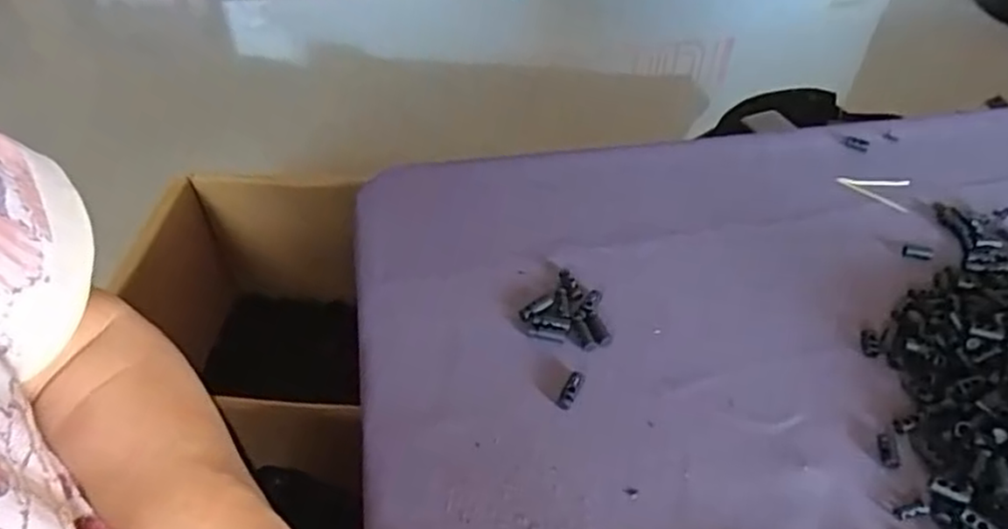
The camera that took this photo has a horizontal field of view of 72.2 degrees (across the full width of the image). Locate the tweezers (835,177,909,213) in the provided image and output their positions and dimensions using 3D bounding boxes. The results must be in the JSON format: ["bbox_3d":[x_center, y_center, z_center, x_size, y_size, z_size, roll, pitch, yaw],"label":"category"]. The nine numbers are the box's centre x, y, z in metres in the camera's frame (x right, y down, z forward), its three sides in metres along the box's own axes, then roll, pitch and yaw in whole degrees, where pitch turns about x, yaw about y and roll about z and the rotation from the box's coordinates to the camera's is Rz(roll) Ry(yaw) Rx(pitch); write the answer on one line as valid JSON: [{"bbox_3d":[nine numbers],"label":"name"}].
[{"bbox_3d":[0.303,-0.063,0.569,0.055,0.004,0.038,19,52,12],"label":"tweezers"}]

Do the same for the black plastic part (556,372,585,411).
[{"bbox_3d":[0.041,0.076,0.419,0.008,0.010,0.025,22,49,19],"label":"black plastic part"}]

